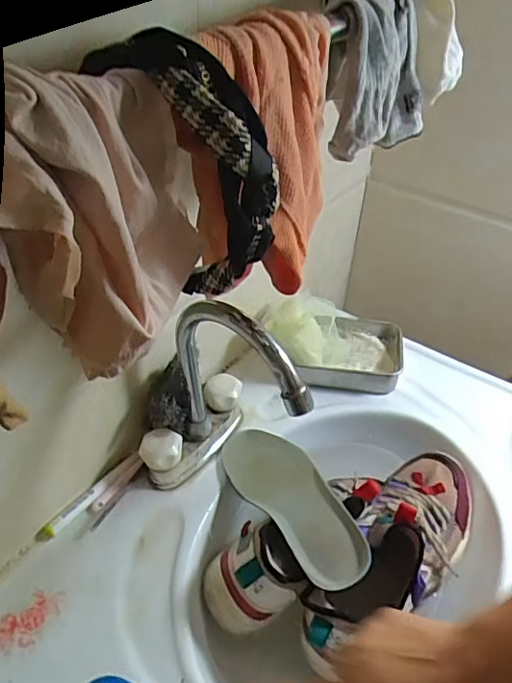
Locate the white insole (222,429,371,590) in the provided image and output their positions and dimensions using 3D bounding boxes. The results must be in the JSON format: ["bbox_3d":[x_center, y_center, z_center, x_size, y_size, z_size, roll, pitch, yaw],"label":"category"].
[{"bbox_3d":[0.034,0.152,0.540,0.076,0.028,0.221,-17,26,-20],"label":"white insole"}]

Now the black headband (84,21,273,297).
[{"bbox_3d":[-0.029,-0.095,0.303,0.099,0.144,0.051,7,38,37],"label":"black headband"}]

